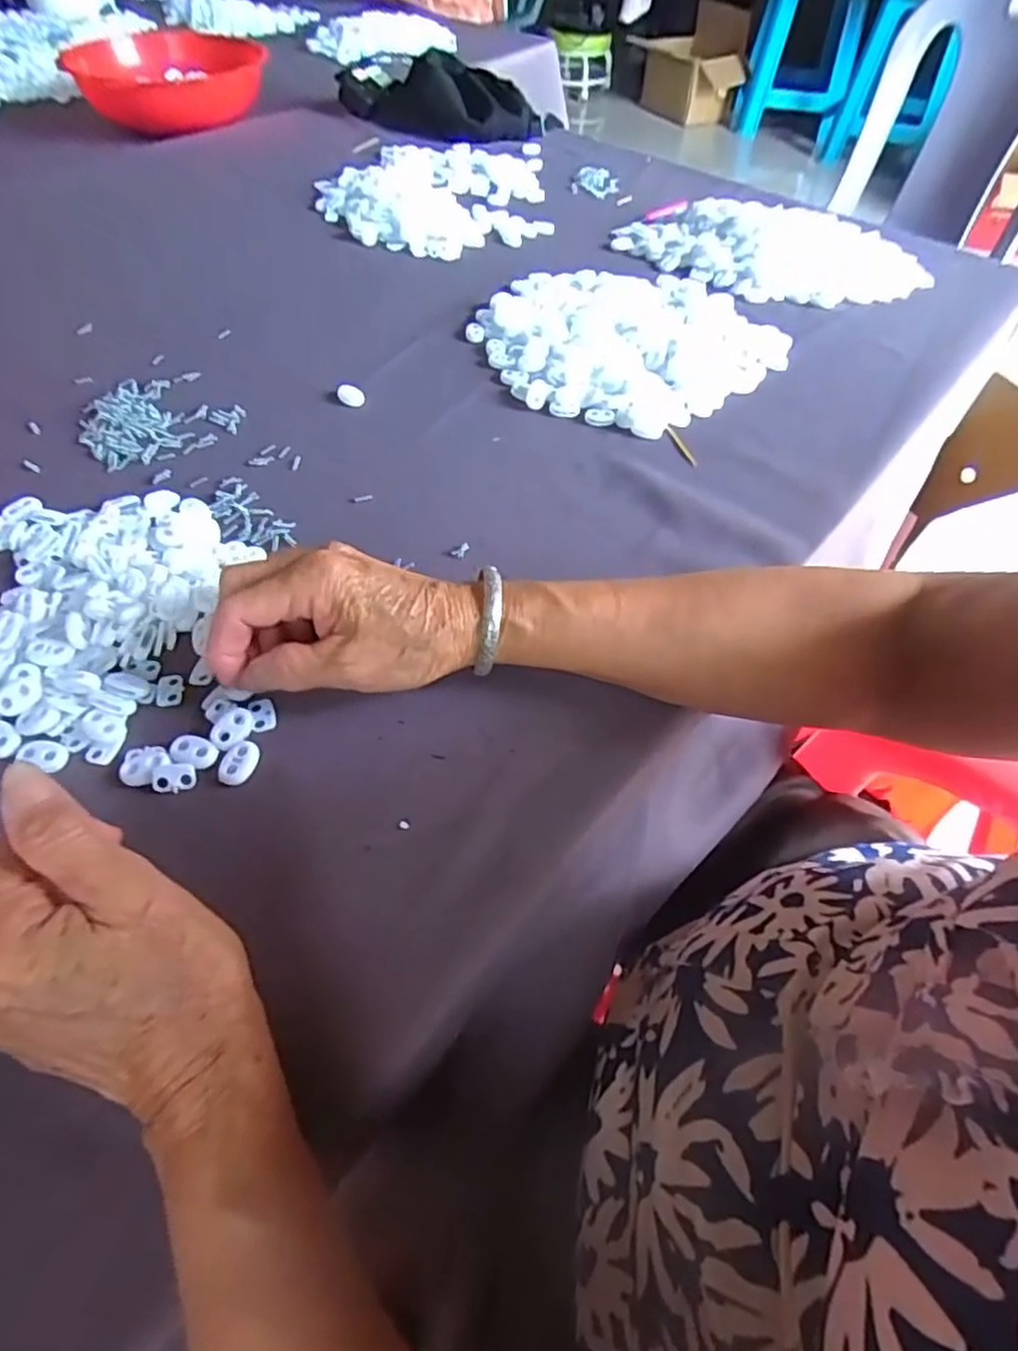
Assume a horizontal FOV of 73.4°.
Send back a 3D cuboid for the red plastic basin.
[{"bbox_3d":[-0.426,-0.763,0.872,0.238,0.065,0.216,-14,56,-12],"label":"red plastic basin"}]

